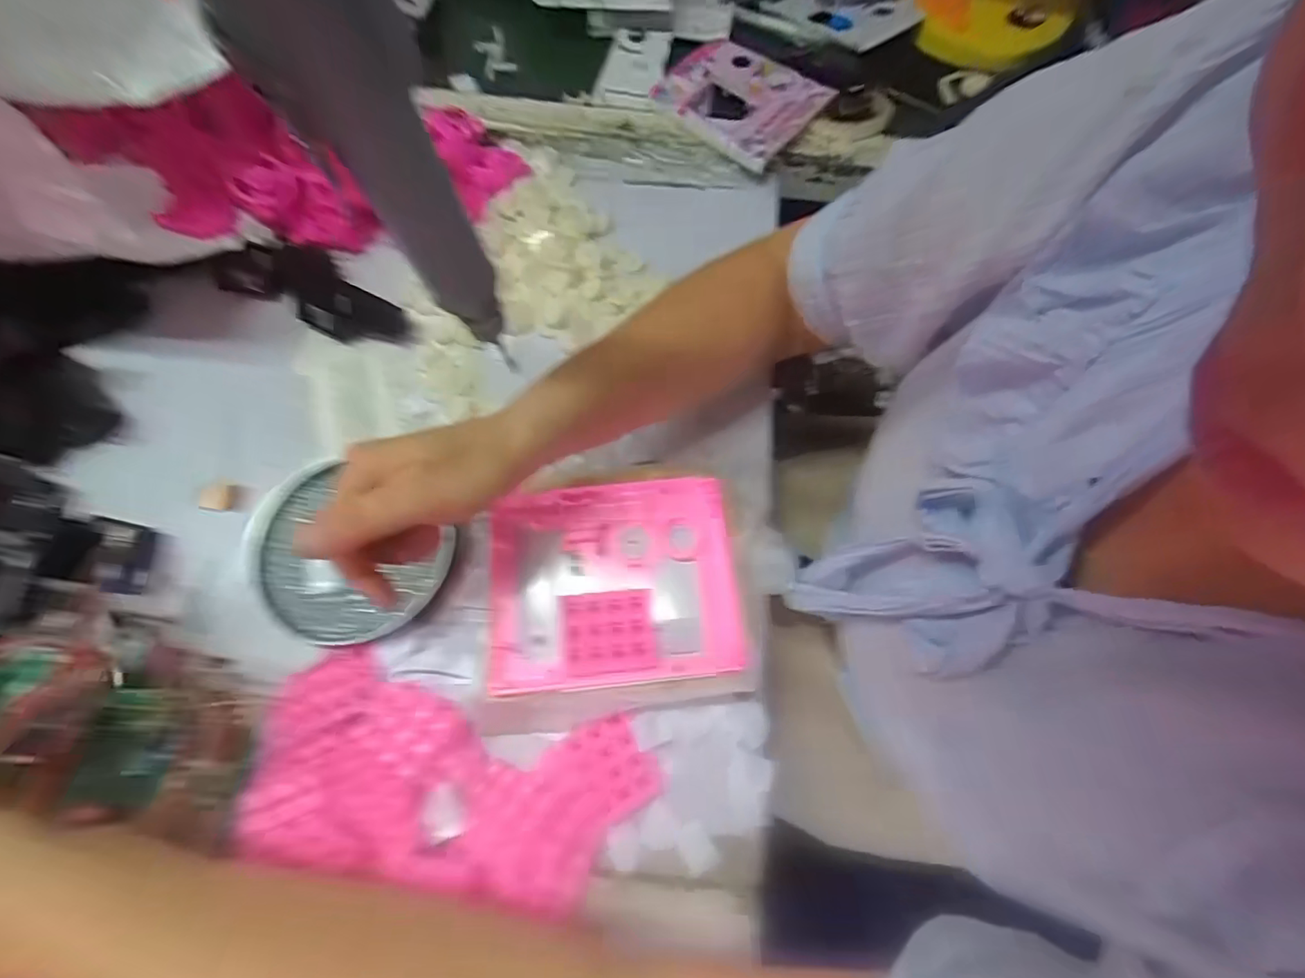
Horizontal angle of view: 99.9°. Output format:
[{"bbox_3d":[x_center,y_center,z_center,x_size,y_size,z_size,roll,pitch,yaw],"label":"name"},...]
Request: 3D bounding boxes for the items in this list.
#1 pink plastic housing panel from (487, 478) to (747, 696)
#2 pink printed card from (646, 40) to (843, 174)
[{"bbox_3d":[-0.027,0.066,0.386,0.165,0.037,0.133,-4,71,-3],"label":"pink plastic housing panel"},{"bbox_3d":[0.084,-0.389,0.541,0.152,0.012,0.118,40,78,13],"label":"pink printed card"}]

